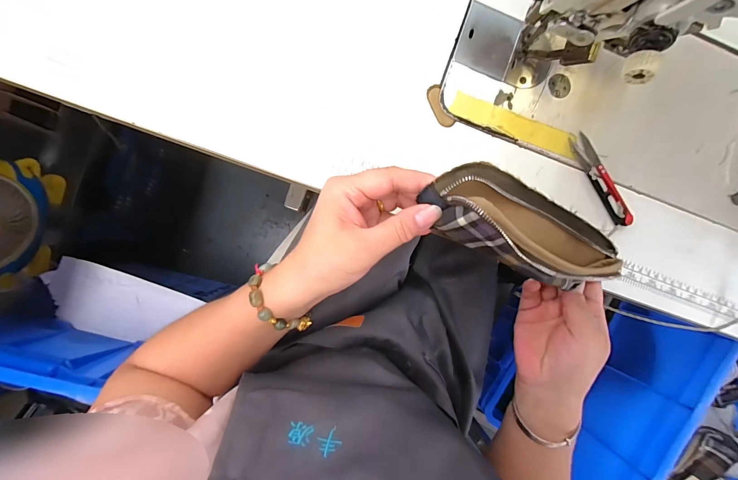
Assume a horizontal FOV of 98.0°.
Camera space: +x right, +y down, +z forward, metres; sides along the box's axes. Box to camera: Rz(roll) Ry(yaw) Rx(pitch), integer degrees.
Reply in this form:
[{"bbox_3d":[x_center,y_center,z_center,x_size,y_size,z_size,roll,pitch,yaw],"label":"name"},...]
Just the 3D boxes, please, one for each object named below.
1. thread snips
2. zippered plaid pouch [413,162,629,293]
[{"bbox_3d":[0.244,-0.063,0.334,0.023,0.007,0.105,-32,95,-4],"label":"thread snips"},{"bbox_3d":[0.126,-0.003,0.240,0.173,0.053,0.060,16,87,-25],"label":"zippered plaid pouch"}]

